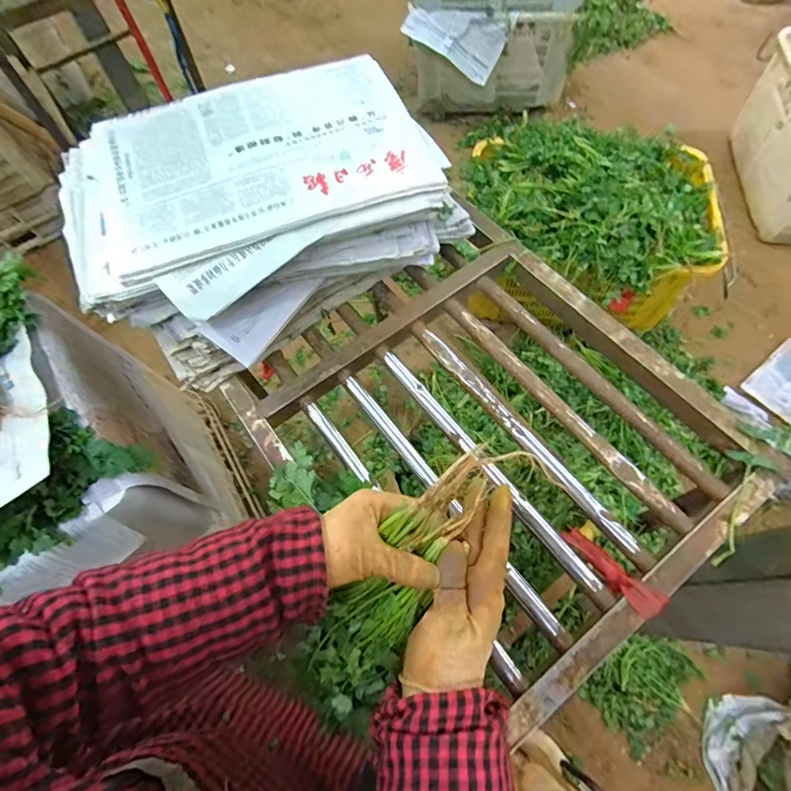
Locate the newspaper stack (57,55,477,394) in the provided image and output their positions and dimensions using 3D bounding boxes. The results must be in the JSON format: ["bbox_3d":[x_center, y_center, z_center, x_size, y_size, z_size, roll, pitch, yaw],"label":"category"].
[{"bbox_3d":[-0.179,-0.246,0.590,0.460,0.133,0.351,-30,66,-10],"label":"newspaper stack"}]

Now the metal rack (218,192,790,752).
[{"bbox_3d":[0.092,0.045,0.532,0.463,0.055,0.493,-36,67,-13],"label":"metal rack"}]

